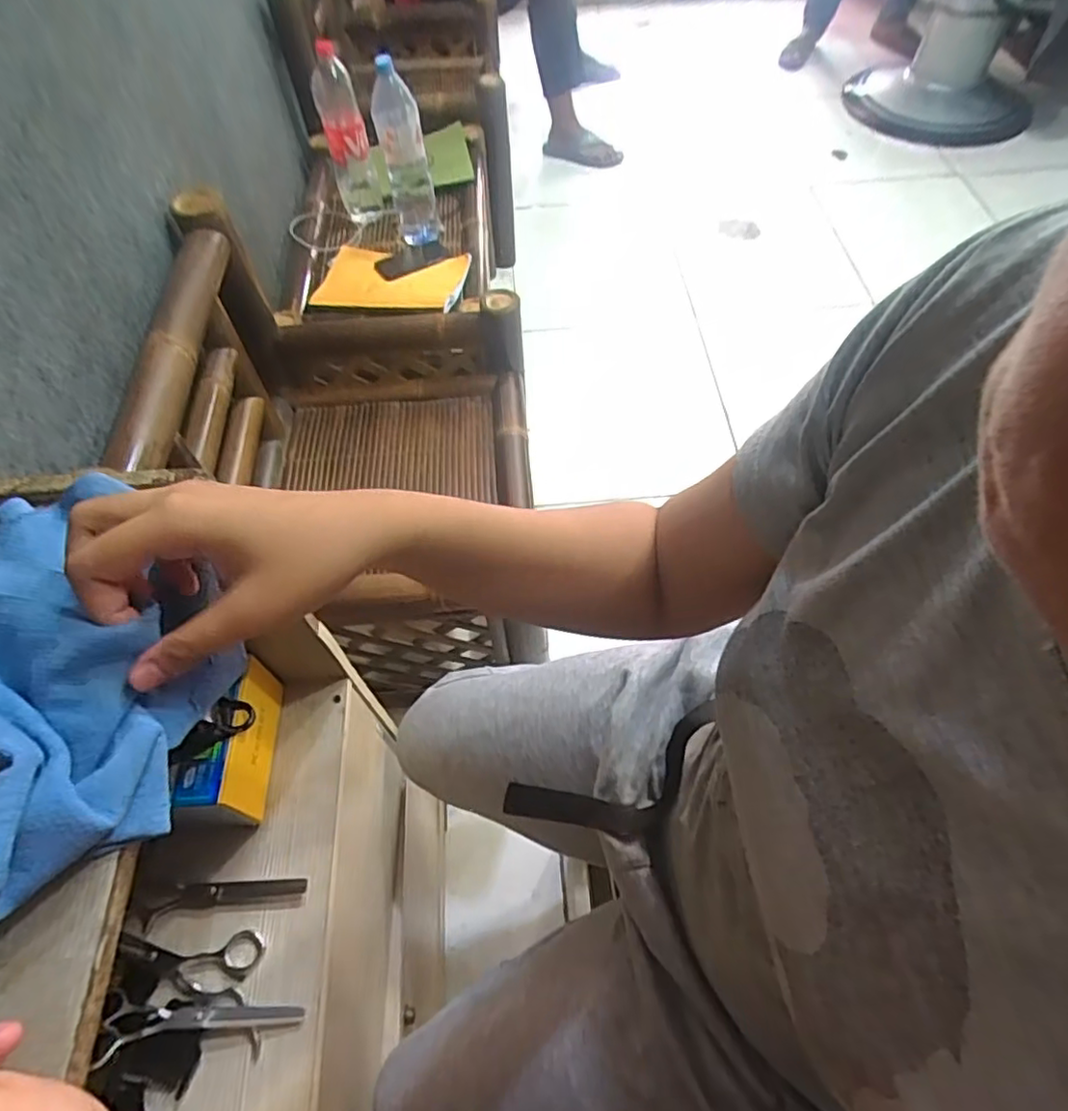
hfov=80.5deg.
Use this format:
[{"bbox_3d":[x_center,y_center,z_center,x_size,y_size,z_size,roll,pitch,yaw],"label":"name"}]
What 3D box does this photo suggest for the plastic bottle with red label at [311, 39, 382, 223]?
[{"bbox_3d":[-0.383,-0.845,1.298,0.083,0.327,0.079,-16,60,-7],"label":"plastic bottle with red label"}]

